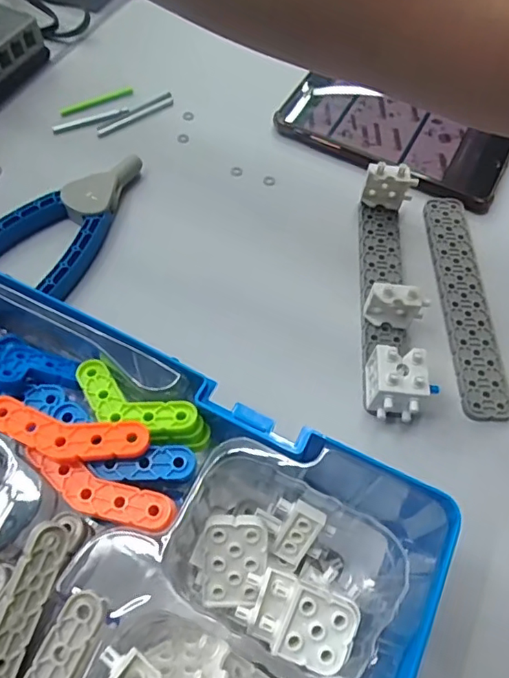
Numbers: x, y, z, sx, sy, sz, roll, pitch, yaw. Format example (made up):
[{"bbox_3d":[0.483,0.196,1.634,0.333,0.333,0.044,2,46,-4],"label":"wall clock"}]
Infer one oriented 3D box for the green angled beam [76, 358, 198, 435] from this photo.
[{"bbox_3d":[-0.050,0.025,0.210,0.054,0.006,0.021,25,63,11],"label":"green angled beam"}]

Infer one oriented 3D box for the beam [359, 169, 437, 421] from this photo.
[{"bbox_3d":[0.078,-0.030,0.295,0.030,0.033,0.155,5,61,0],"label":"beam"}]

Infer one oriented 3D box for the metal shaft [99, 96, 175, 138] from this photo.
[{"bbox_3d":[-0.084,-0.160,0.377,0.062,0.004,0.007,-35,68,-22],"label":"metal shaft"}]

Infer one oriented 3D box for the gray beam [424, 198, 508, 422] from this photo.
[{"bbox_3d":[0.123,-0.024,0.311,0.026,0.007,0.148,1,61,-2],"label":"gray beam"}]

